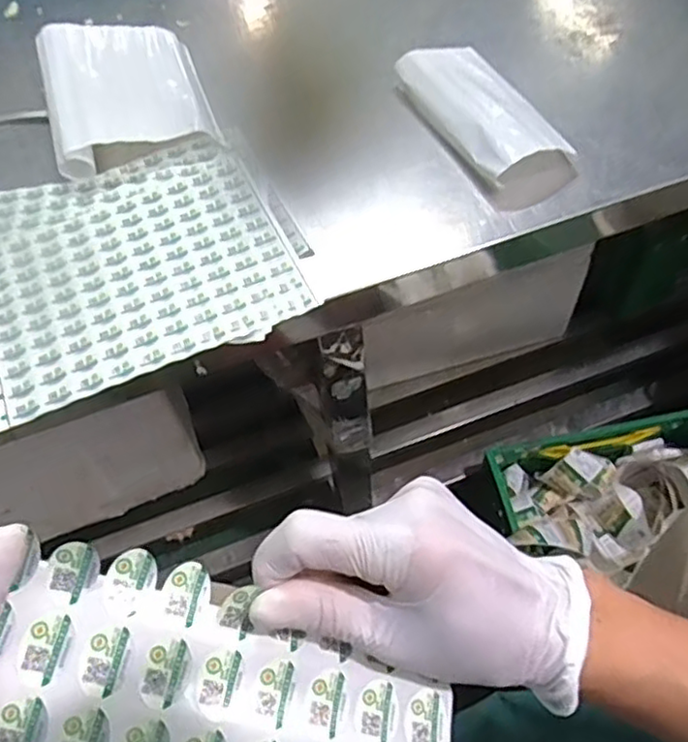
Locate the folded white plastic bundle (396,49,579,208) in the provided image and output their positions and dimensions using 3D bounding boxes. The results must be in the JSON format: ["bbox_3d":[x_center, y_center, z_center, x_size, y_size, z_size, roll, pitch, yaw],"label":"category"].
[{"bbox_3d":[0.142,-0.258,0.673,0.094,0.040,0.225,-24,59,-11],"label":"folded white plastic bundle"}]

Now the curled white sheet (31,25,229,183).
[{"bbox_3d":[-0.238,-0.310,0.720,0.164,0.057,0.206,-18,58,-7],"label":"curled white sheet"}]

